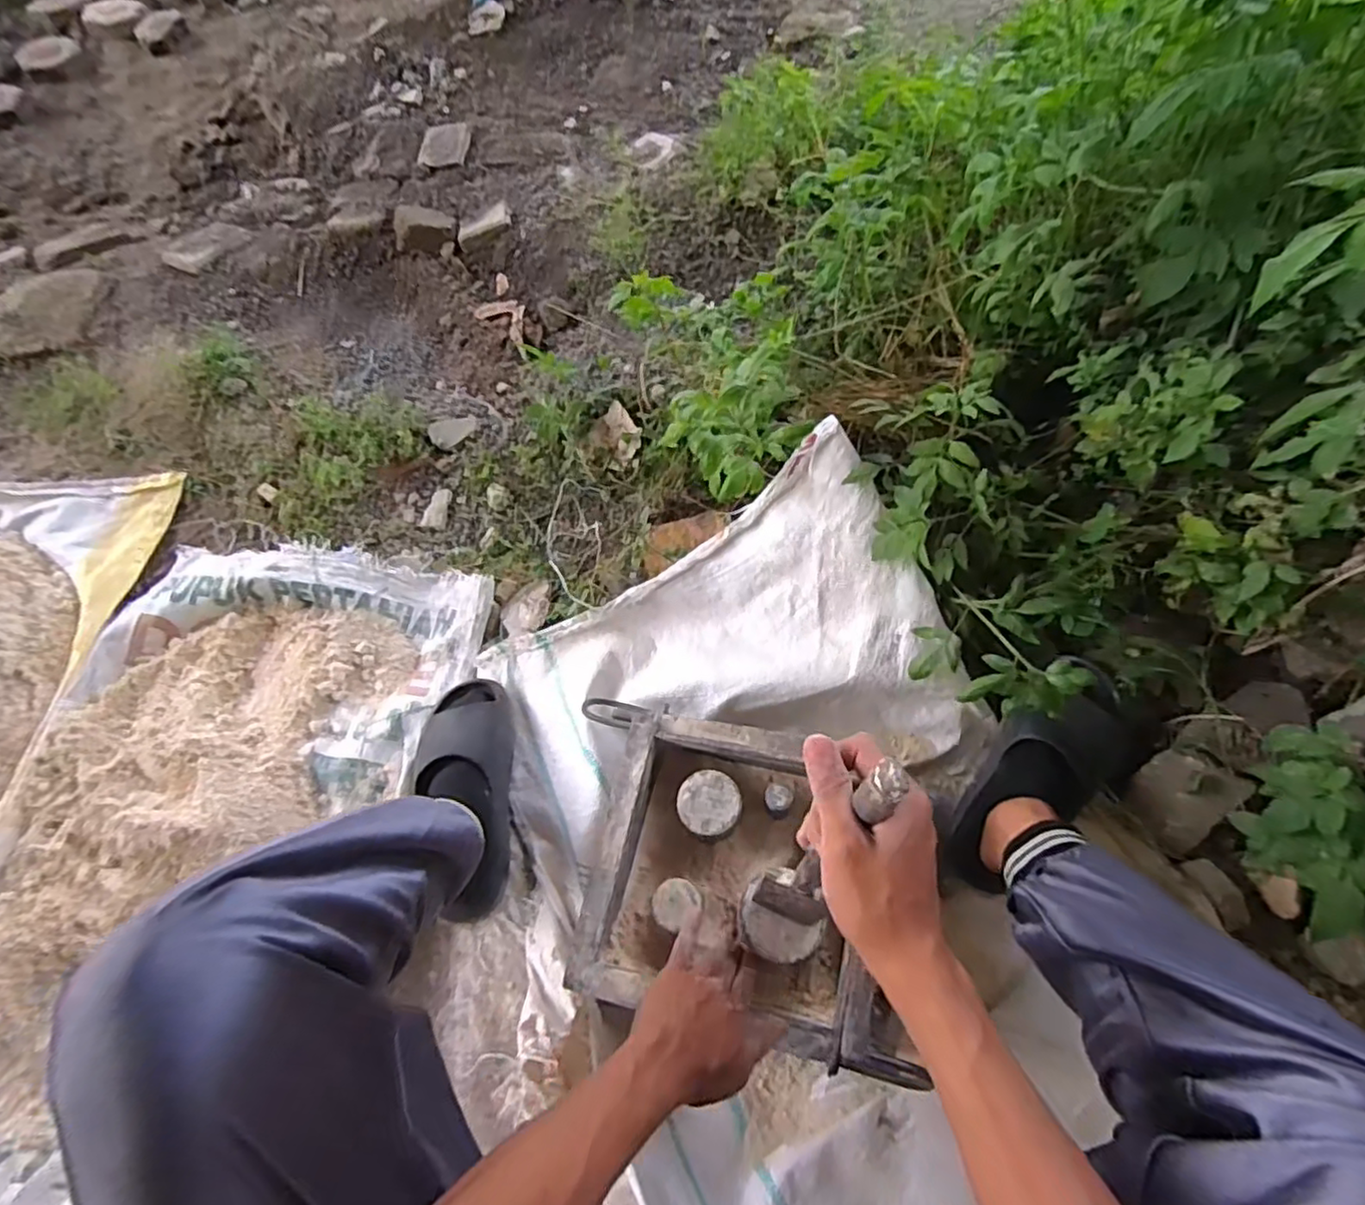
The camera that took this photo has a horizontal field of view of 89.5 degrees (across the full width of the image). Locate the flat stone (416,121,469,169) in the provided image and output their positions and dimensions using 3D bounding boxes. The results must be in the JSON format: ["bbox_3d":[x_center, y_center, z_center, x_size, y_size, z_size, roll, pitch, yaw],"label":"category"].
[{"bbox_3d":[-0.500,-0.960,1.445,0.098,0.014,0.110,6,77,4],"label":"flat stone"}]

